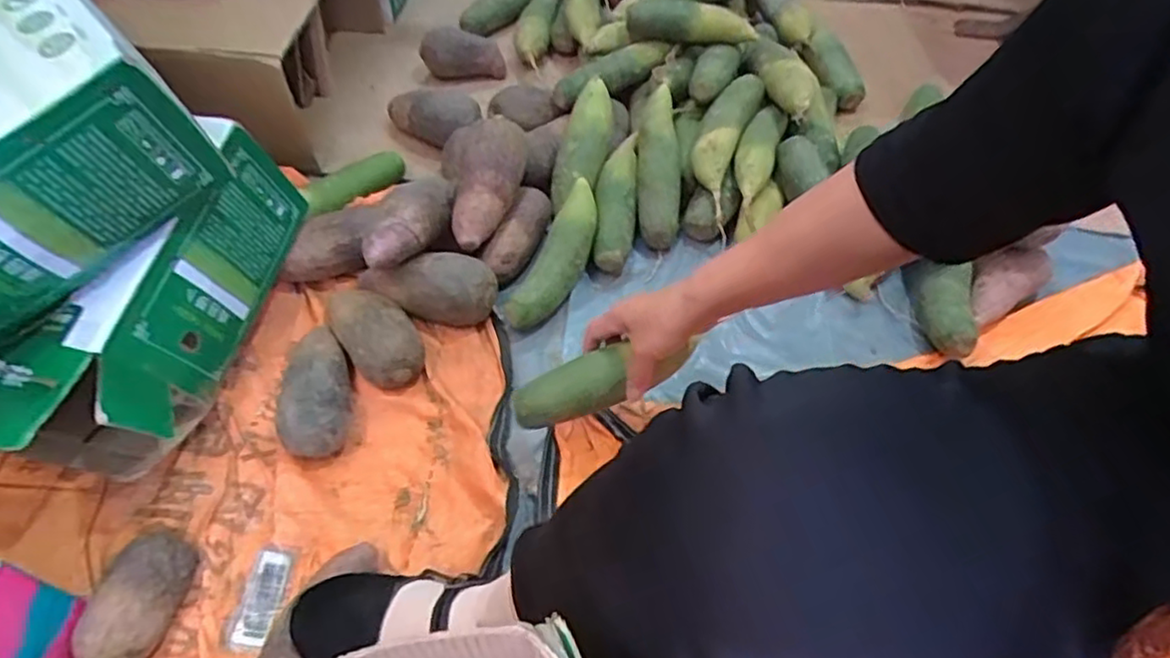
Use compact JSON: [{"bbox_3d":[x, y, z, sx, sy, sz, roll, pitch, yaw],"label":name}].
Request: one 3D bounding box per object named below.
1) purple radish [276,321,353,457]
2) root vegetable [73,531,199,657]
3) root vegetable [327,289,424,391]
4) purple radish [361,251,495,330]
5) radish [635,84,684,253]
[{"bbox_3d":[-0.274,0.061,0.694,0.066,0.061,0.150,-5,53,-5],"label":"purple radish"},{"bbox_3d":[-0.374,0.226,0.564,0.060,0.057,0.117,13,54,9],"label":"root vegetable"},{"bbox_3d":[-0.228,0.005,0.733,0.073,0.065,0.135,-31,59,-22],"label":"root vegetable"},{"bbox_3d":[-0.176,-0.042,0.758,0.155,0.074,0.067,1,53,0],"label":"purple radish"},{"bbox_3d":[0.094,-0.210,0.850,0.052,0.046,0.216,0,78,-1],"label":"radish"}]

